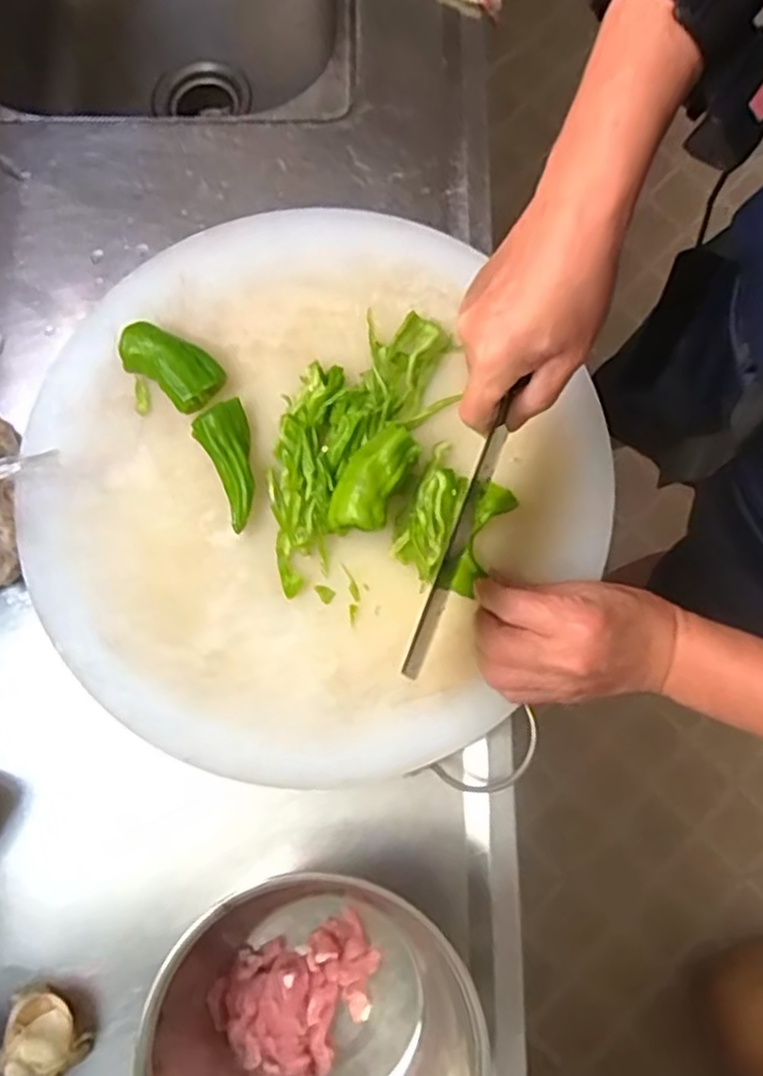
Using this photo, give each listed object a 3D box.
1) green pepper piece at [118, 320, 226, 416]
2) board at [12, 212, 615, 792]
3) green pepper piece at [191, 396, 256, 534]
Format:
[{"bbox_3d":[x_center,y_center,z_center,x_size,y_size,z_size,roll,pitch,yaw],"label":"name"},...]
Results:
[{"bbox_3d":[-0.149,-0.122,0.511,0.072,0.031,0.041,36,81,6],"label":"green pepper piece"},{"bbox_3d":[-0.055,-0.039,0.494,0.369,0.034,0.388,0,79,2],"label":"board"},{"bbox_3d":[-0.099,-0.051,0.492,0.037,0.025,0.080,-25,80,-5],"label":"green pepper piece"}]

